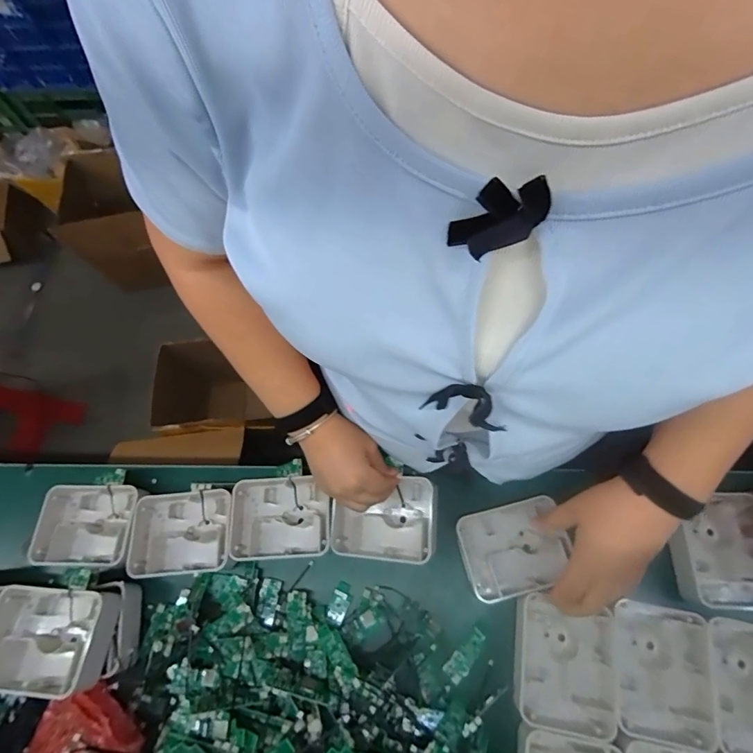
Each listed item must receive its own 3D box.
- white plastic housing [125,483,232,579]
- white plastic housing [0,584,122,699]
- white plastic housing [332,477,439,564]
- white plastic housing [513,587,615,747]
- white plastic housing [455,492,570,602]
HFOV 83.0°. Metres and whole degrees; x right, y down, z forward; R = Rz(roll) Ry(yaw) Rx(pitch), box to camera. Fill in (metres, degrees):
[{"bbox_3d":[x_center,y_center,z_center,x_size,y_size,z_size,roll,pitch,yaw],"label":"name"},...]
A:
[{"bbox_3d":[-0.253,0.202,0.558,0.128,0.034,0.105,-4,67,2],"label":"white plastic housing"},{"bbox_3d":[-0.370,0.292,0.475,0.130,0.045,0.098,1,68,4],"label":"white plastic housing"},{"bbox_3d":[0.009,0.175,0.531,0.125,0.053,0.099,4,68,5],"label":"white plastic housing"},{"bbox_3d":[0.211,0.323,0.478,0.103,0.034,0.120,14,69,9],"label":"white plastic housing"},{"bbox_3d":[0.165,0.211,0.524,0.118,0.036,0.098,-14,68,-3],"label":"white plastic housing"}]

